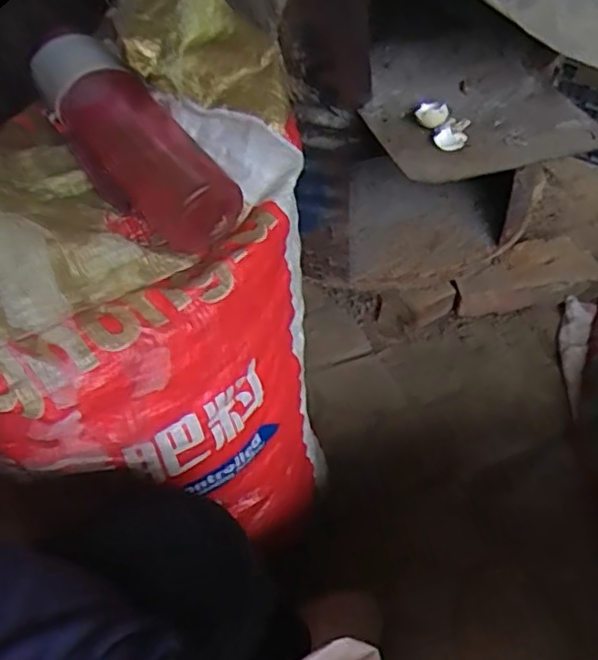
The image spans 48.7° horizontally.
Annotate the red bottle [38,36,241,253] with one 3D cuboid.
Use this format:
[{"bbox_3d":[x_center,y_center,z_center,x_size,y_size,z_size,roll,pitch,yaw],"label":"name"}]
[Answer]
[{"bbox_3d":[-0.133,-0.148,0.529,0.068,0.071,0.212,-34,68,-24],"label":"red bottle"}]

